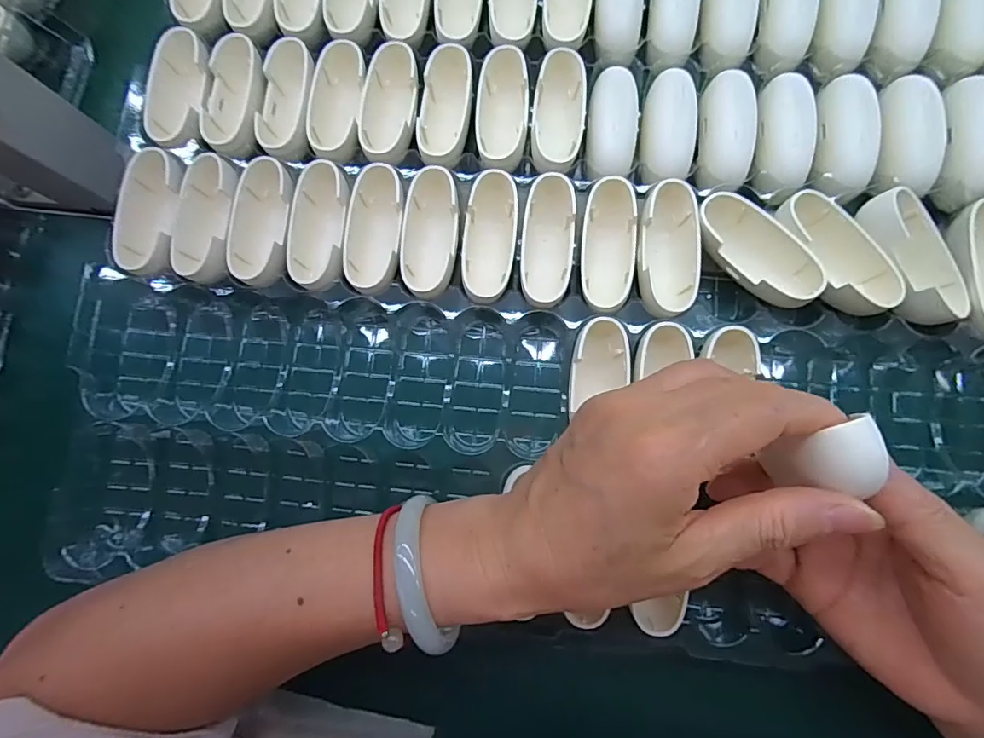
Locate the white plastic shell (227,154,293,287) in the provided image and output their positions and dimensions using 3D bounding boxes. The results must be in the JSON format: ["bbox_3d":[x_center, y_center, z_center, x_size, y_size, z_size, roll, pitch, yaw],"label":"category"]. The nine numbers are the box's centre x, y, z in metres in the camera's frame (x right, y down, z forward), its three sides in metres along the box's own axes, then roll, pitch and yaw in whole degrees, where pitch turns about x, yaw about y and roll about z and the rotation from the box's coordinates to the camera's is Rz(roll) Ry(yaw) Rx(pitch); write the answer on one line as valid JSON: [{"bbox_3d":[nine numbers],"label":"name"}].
[{"bbox_3d":[-0.126,-0.080,0.278,0.029,0.032,0.075,-6,82,2],"label":"white plastic shell"}]

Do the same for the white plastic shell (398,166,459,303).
[{"bbox_3d":[-0.033,-0.074,0.270,0.030,0.026,0.074,3,83,3],"label":"white plastic shell"}]

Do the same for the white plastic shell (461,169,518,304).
[{"bbox_3d":[-0.001,-0.068,0.268,0.028,0.029,0.071,3,83,3],"label":"white plastic shell"}]

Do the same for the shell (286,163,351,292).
[{"bbox_3d":[-0.093,-0.076,0.273,0.031,0.024,0.070,-1,82,3],"label":"shell"}]

